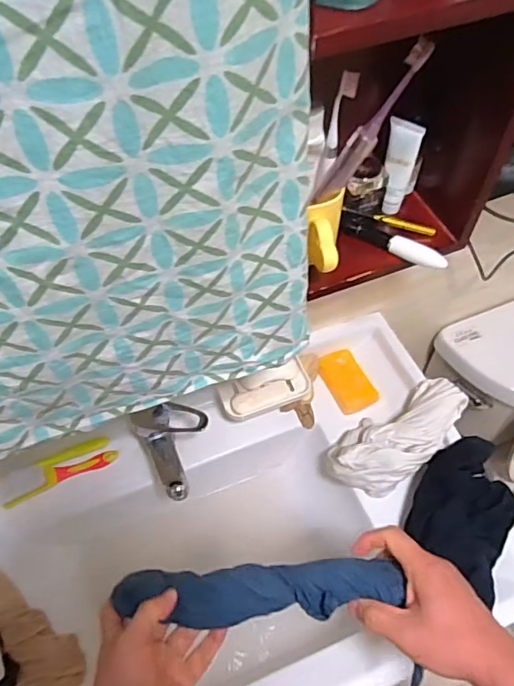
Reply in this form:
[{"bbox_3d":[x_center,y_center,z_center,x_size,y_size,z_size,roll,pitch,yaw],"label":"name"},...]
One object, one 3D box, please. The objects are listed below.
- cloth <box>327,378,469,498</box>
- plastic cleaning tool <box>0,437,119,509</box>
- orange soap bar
[{"bbox_3d":[0.205,0.135,0.778,0.210,0.073,0.108,-27,60,-16],"label":"cloth"},{"bbox_3d":[-0.298,0.191,0.797,0.170,0.023,0.049,-23,59,-14],"label":"plastic cleaning tool"},{"bbox_3d":[0.145,0.060,0.854,0.060,0.032,0.098,-25,59,-15],"label":"orange soap bar"}]

